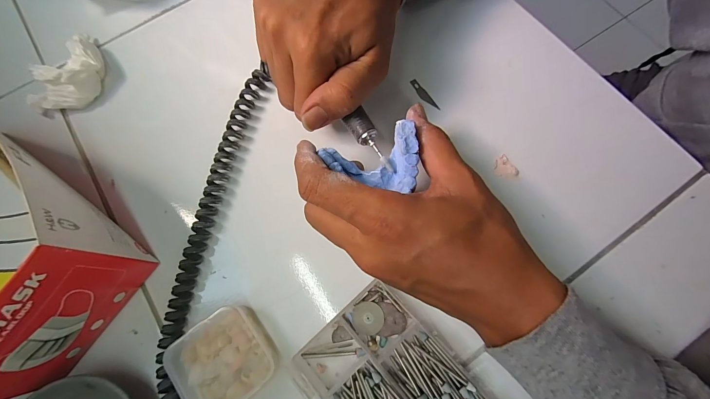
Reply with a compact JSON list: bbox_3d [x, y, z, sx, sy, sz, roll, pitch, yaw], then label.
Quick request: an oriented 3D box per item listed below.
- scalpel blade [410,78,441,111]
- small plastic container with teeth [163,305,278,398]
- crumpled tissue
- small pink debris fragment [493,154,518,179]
[{"bbox_3d":[0.060,-0.091,0.270,0.008,0.004,0.036,-31,75,-1],"label":"scalpel blade"},{"bbox_3d":[-0.088,0.107,0.204,0.061,0.018,0.056,-38,75,-10],"label":"small plastic container with teeth"},{"bbox_3d":[-0.249,-0.110,0.273,0.047,0.029,0.082,24,75,9],"label":"crumpled tissue"},{"bbox_3d":[0.119,-0.025,0.245,0.017,0.004,0.018,0,72,1],"label":"small pink debris fragment"}]

